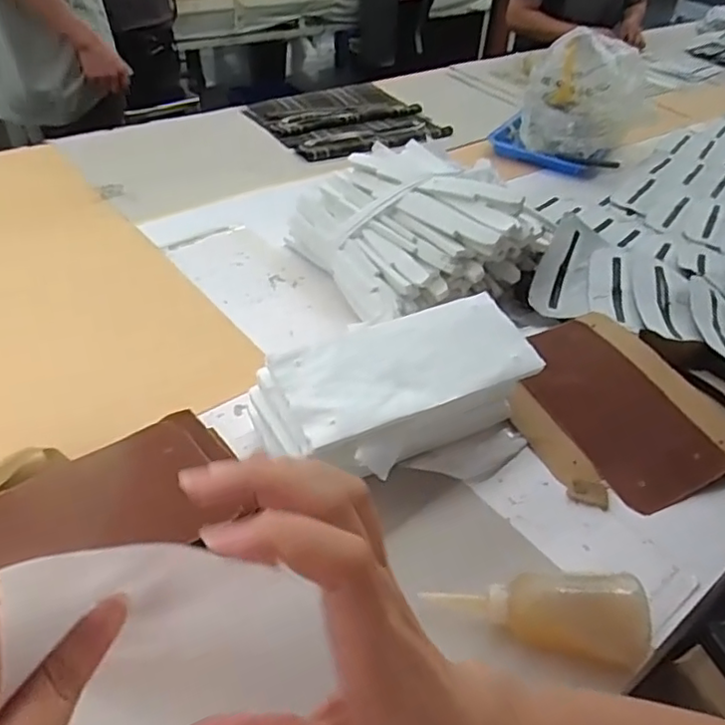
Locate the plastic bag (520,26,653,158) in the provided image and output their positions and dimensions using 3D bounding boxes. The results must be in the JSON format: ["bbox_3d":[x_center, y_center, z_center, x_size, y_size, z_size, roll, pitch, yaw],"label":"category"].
[{"bbox_3d":[0.419,-0.512,1.206,0.137,0.201,0.180,-18,46,-25],"label":"plastic bag"}]

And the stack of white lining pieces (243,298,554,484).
[{"bbox_3d":[0.035,0.030,0.627,0.260,0.105,0.136,-22,48,-28],"label":"stack of white lining pieces"}]

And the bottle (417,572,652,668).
[{"bbox_3d":[0.135,0.193,0.490,0.167,0.045,0.052,2,39,15],"label":"bottle"}]

